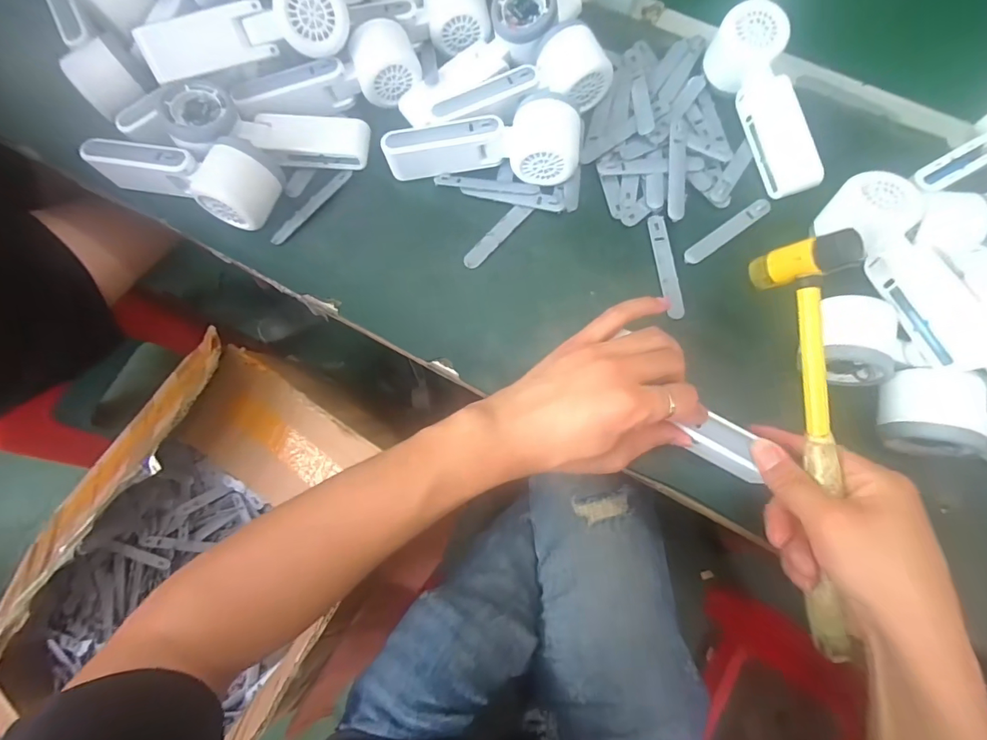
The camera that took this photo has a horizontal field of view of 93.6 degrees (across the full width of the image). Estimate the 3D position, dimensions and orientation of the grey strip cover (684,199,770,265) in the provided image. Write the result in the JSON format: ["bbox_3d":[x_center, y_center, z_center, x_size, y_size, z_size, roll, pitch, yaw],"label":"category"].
[{"bbox_3d":[0.208,-0.124,0.409,0.092,0.004,0.015,-36,78,-8],"label":"grey strip cover"}]

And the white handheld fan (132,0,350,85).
[{"bbox_3d":[-0.206,-0.282,0.388,0.167,0.052,0.035,-13,41,2],"label":"white handheld fan"}]

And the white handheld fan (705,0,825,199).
[{"bbox_3d":[0.248,-0.241,0.422,0.051,0.044,0.168,-21,91,-5],"label":"white handheld fan"}]

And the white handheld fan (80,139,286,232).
[{"bbox_3d":[-0.265,-0.172,0.401,0.162,0.054,0.059,18,77,5],"label":"white handheld fan"}]

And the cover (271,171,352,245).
[{"bbox_3d":[-0.166,-0.149,0.419,0.013,0.005,0.093,41,80,10],"label":"cover"}]

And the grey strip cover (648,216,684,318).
[{"bbox_3d":[0.150,-0.090,0.400,0.015,0.005,0.093,-7,76,-1],"label":"grey strip cover"}]

